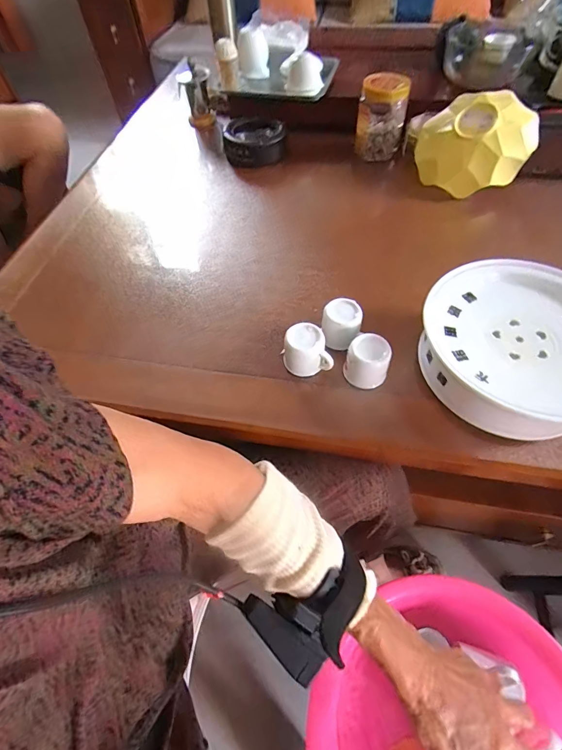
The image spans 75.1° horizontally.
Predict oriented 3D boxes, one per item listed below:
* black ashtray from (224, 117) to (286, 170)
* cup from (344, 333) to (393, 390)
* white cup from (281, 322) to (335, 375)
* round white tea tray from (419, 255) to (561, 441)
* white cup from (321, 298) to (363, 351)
[{"bbox_3d":[-0.057,-0.498,0.783,0.129,0.045,0.132,-8,58,-2],"label":"black ashtray"},{"bbox_3d":[0.108,-0.017,0.456,0.050,0.051,0.048,-1,58,2],"label":"cup"},{"bbox_3d":[0.032,-0.032,0.471,0.059,0.048,0.047,-7,58,-1],"label":"white cup"},{"bbox_3d":[0.283,-0.041,0.434,0.213,0.070,0.216,-1,58,2],"label":"round white tea tray"},{"bbox_3d":[0.080,-0.067,0.486,0.049,0.047,0.059,5,58,6],"label":"white cup"}]

